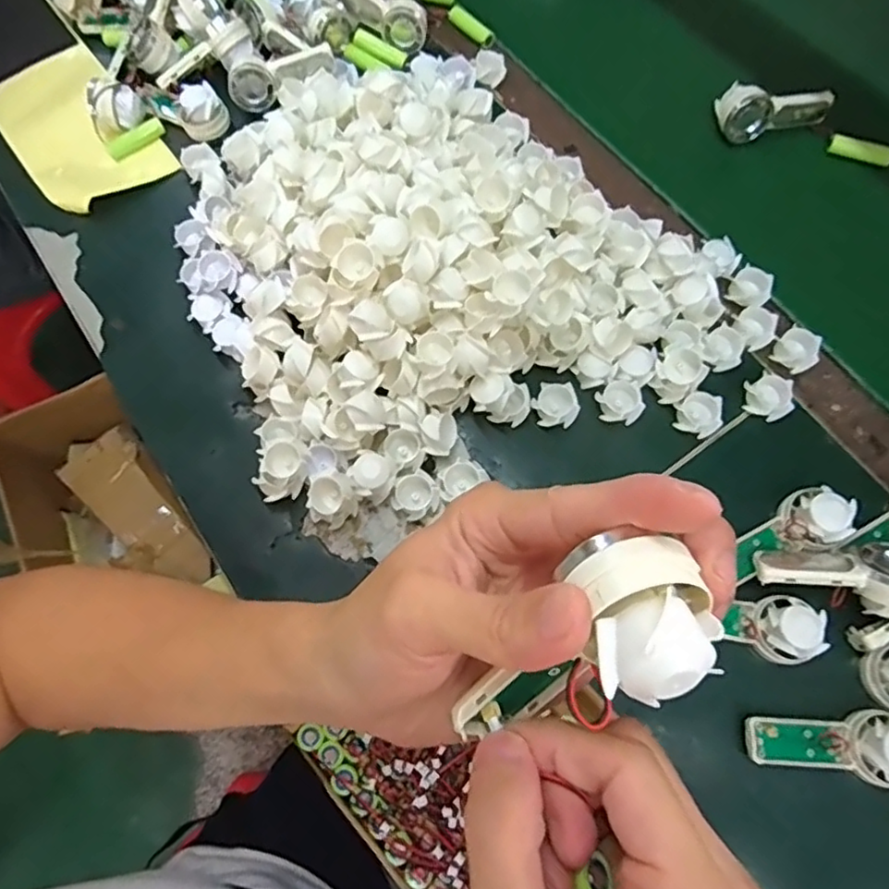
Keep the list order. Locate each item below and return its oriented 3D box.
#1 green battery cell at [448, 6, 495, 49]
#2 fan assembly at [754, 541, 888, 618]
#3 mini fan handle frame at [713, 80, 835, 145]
[{"bbox_3d":[0.027,-0.383,0.568,0.016,0.013,0.055,-38,73,-11],"label":"green battery cell"},{"bbox_3d":[0.241,0.079,0.379,0.091,0.026,0.036,0,40,19],"label":"fan assembly"},{"bbox_3d":[0.277,-0.285,0.517,0.096,0.031,0.038,-14,70,-3],"label":"mini fan handle frame"}]

